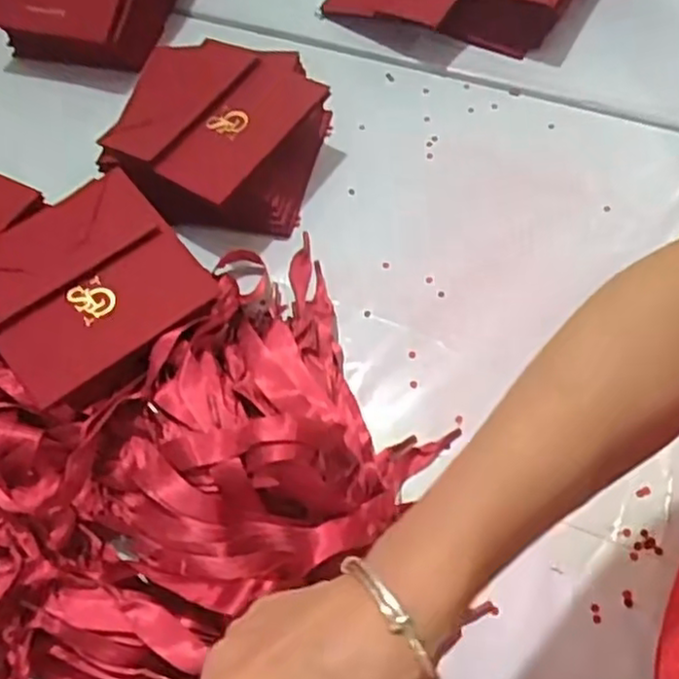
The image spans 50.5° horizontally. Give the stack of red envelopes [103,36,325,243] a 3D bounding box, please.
[{"bbox_3d":[-0.102,-0.171,0.592,0.165,0.057,0.161,14,64,11],"label":"stack of red envelopes"}]

